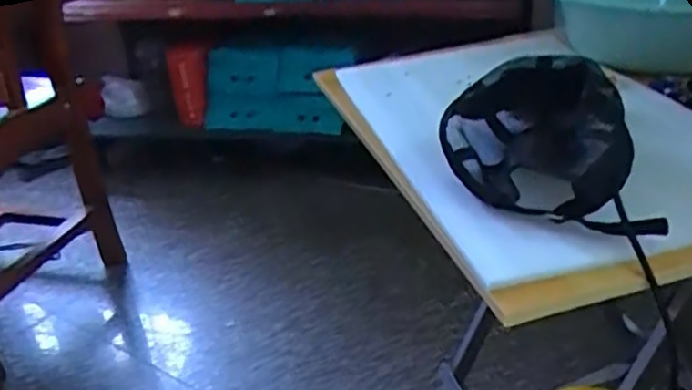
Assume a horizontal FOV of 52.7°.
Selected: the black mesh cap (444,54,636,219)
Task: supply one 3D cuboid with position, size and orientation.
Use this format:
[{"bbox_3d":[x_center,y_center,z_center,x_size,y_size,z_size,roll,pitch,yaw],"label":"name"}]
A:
[{"bbox_3d":[0.168,-0.058,0.635,0.158,0.073,0.191,0,28,11],"label":"black mesh cap"}]

